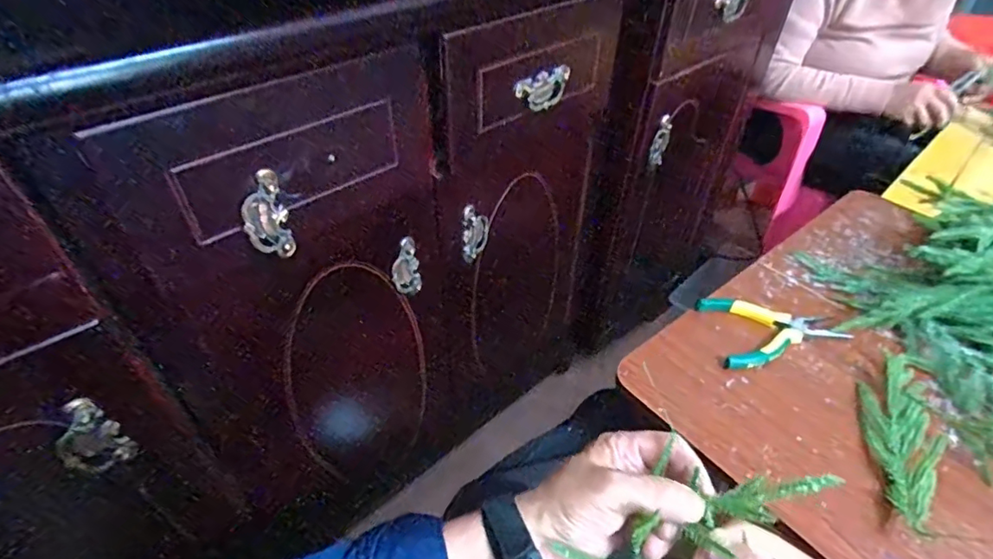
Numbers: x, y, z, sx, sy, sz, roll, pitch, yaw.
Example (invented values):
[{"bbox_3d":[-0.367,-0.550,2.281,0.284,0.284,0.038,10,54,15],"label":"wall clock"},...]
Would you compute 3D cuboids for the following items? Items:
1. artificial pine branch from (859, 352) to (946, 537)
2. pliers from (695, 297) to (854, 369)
[{"bbox_3d":[0.376,0.131,0.486,0.060,0.026,0.211,23,47,21],"label":"artificial pine branch"},{"bbox_3d":[0.304,0.054,0.573,0.142,0.011,0.092,-4,43,-6],"label":"pliers"}]

